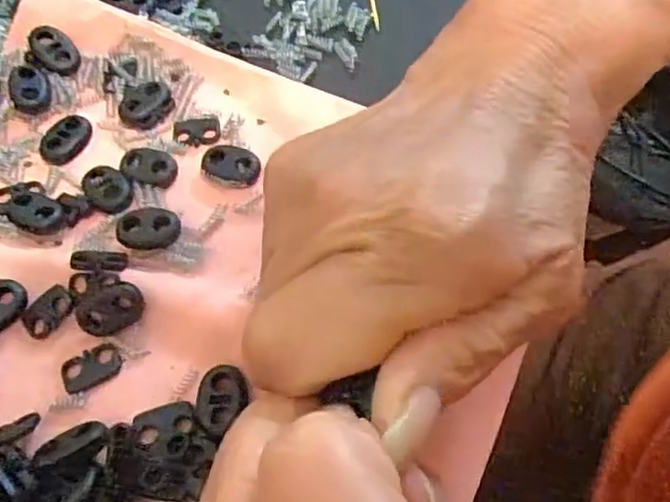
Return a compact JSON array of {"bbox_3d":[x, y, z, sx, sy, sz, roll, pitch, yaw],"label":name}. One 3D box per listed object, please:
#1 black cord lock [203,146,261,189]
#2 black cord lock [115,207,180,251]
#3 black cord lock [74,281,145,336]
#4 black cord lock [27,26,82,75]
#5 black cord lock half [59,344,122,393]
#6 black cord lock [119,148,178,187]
[{"bbox_3d":[-0.038,-0.031,0.244,0.022,0.006,0.016,9,65,7],"label":"black cord lock"},{"bbox_3d":[-0.064,-0.008,0.228,0.020,0.004,0.014,1,81,-11],"label":"black cord lock"},{"bbox_3d":[-0.073,0.019,0.216,0.021,0.006,0.014,-31,67,-12],"label":"black cord lock"},{"bbox_3d":[-0.112,-0.080,0.267,0.015,0.004,0.021,-37,96,-8],"label":"black cord lock"},{"bbox_3d":[-0.077,0.036,0.209,0.019,0.004,0.012,-21,65,-8],"label":"black cord lock half"},{"bbox_3d":[-0.070,-0.031,0.245,0.022,0.006,0.015,8,65,6],"label":"black cord lock"}]

